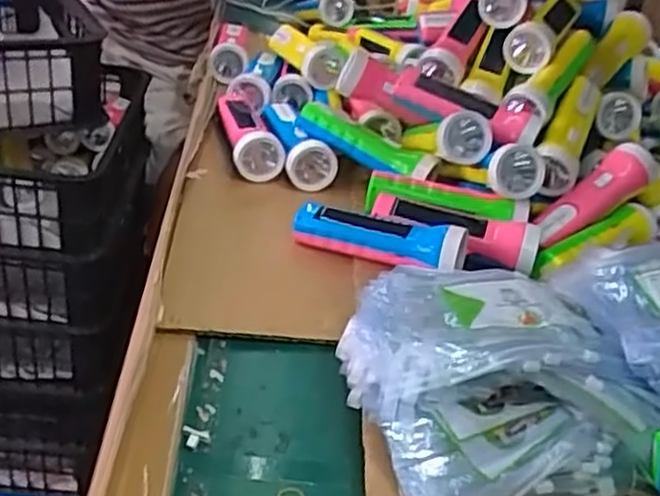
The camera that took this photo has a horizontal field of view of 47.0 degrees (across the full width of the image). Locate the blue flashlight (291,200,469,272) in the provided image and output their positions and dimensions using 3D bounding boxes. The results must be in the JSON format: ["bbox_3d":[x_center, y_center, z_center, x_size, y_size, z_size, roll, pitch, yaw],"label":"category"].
[{"bbox_3d":[0.044,-0.015,0.721,0.170,0.042,0.052,19,34,17],"label":"blue flashlight"}]

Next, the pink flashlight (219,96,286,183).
[{"bbox_3d":[-0.095,-0.137,0.886,0.056,0.047,0.174,-1,34,-13],"label":"pink flashlight"}]

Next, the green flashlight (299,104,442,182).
[{"bbox_3d":[0.036,-0.116,0.827,0.174,0.034,0.040,29,38,27],"label":"green flashlight"}]

